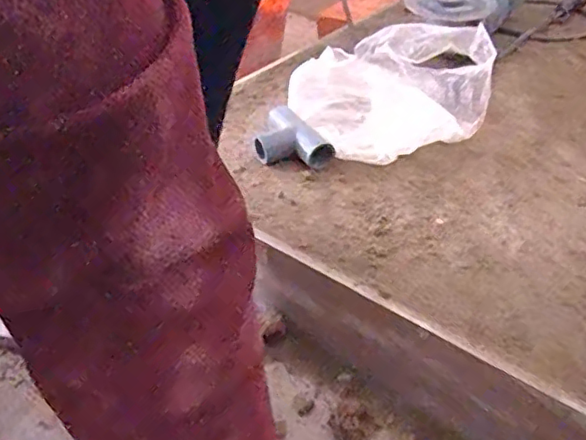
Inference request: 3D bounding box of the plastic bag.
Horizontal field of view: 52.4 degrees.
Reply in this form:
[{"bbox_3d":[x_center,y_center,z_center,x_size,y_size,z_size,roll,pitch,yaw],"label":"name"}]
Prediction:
[{"bbox_3d":[0.095,-0.134,0.586,0.177,0.087,0.168,-14,40,-13],"label":"plastic bag"}]

